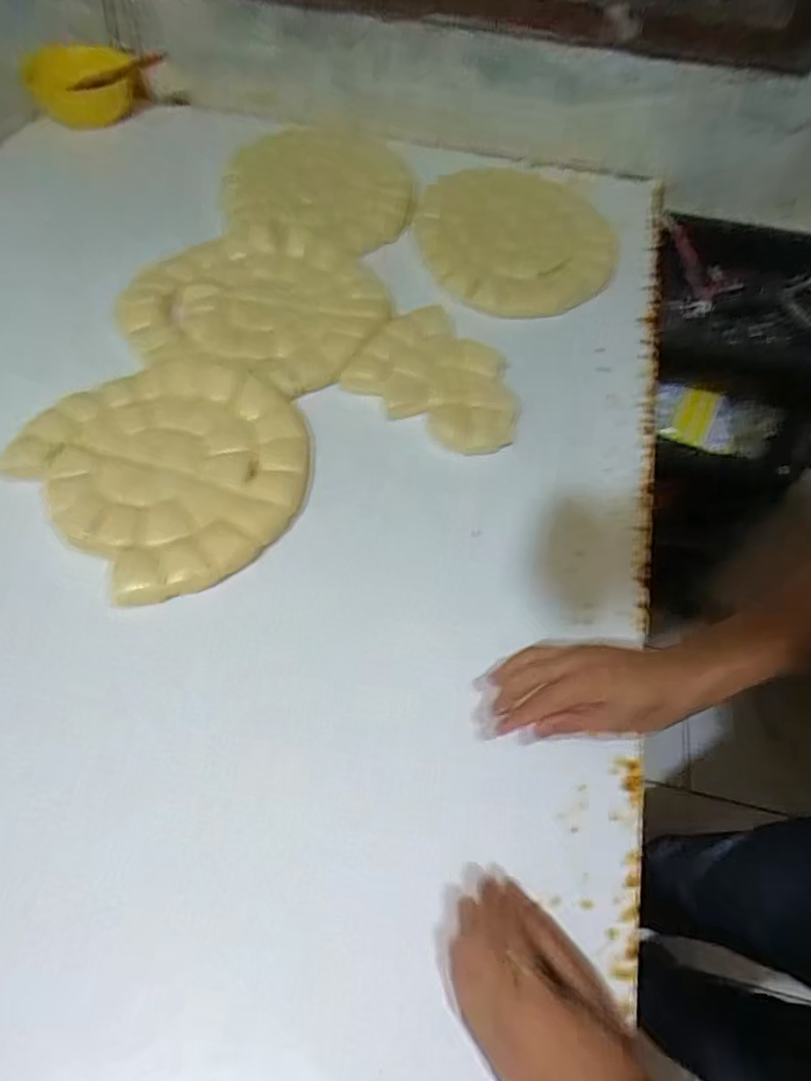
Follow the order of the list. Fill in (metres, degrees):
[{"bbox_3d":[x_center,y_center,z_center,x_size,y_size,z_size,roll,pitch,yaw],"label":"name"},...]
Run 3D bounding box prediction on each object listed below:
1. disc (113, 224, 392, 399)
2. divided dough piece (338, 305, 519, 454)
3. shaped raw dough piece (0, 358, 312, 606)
[{"bbox_3d":[-0.180,-0.284,0.741,0.291,0.014,0.265,1,58,-2],"label":"disc"},{"bbox_3d":[0.047,-0.183,0.698,0.194,0.025,0.156,33,62,18],"label":"divided dough piece"},{"bbox_3d":[-0.220,-0.078,0.611,0.246,0.011,0.256,1,58,-2],"label":"shaped raw dough piece"}]

